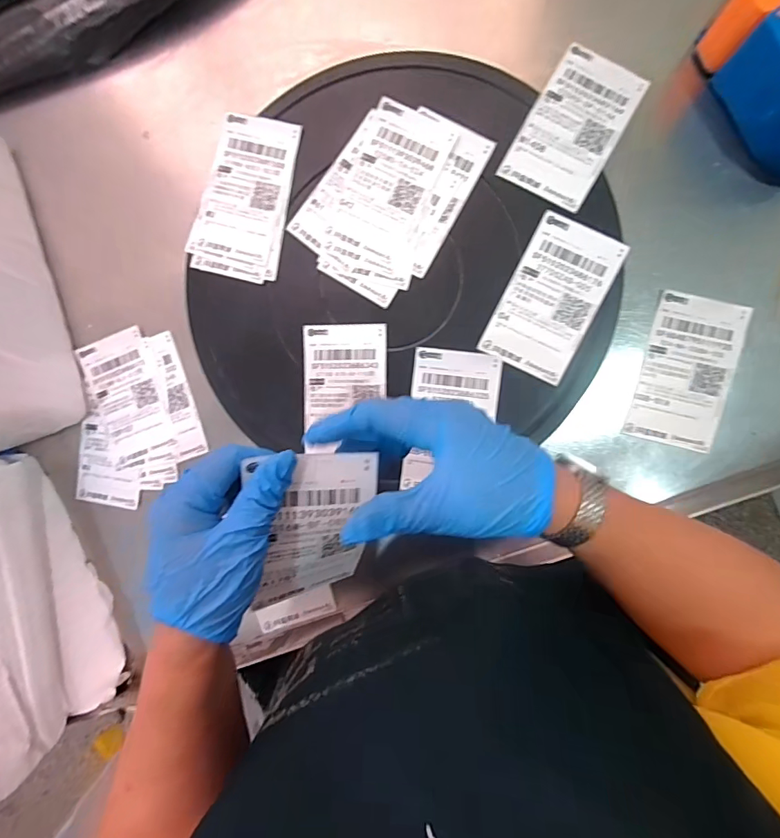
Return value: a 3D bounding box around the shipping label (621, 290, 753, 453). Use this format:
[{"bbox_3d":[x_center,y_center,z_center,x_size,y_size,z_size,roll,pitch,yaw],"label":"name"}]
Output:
[{"bbox_3d":[0.261,-0.041,0.398,0.073,0.007,0.127,14,95,5],"label":"shipping label"}]

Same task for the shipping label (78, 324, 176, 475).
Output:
[{"bbox_3d":[-0.273,-0.020,0.473,0.077,0.011,0.131,-18,90,7],"label":"shipping label"}]

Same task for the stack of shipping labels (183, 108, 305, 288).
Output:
[{"bbox_3d":[-0.136,-0.208,0.428,0.089,0.004,0.146,15,94,6],"label":"stack of shipping labels"}]

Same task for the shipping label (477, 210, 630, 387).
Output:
[{"bbox_3d":[0.140,-0.104,0.391,0.076,0.004,0.129,27,95,7],"label":"shipping label"}]

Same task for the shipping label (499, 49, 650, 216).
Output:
[{"bbox_3d":[0.159,-0.251,0.389,0.076,0.007,0.132,30,89,5],"label":"shipping label"}]

